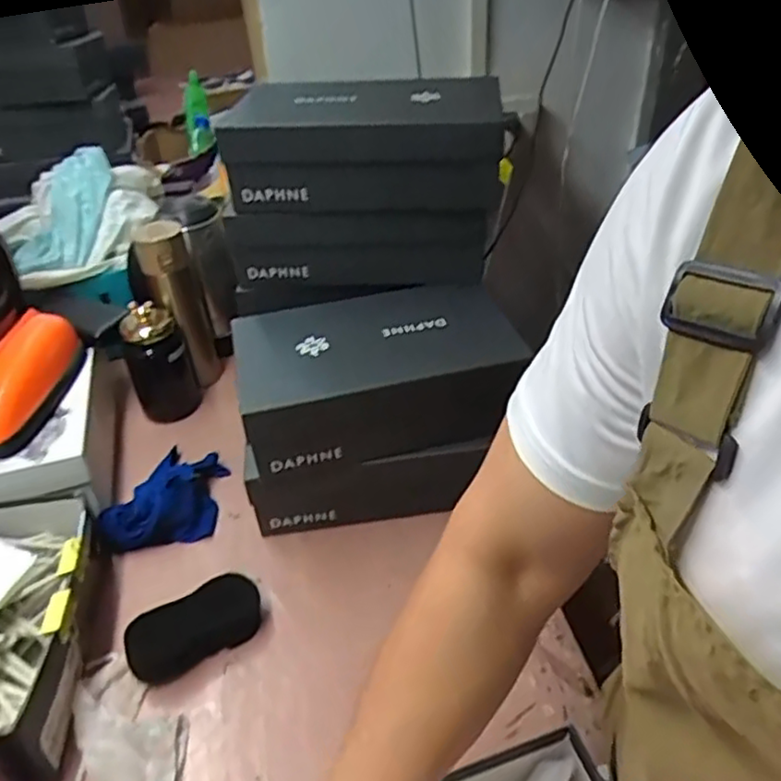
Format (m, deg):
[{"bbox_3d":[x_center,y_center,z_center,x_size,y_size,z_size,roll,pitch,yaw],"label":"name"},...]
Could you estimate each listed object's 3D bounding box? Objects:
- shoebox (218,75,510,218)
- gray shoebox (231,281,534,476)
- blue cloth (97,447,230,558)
[{"bbox_3d":[-0.028,-0.286,0.777,0.307,0.105,0.156,-3,38,0],"label":"shoebox"},{"bbox_3d":[-0.015,-0.020,0.740,0.289,0.095,0.188,-11,38,-10],"label":"gray shoebox"},{"bbox_3d":[-0.261,0.118,0.791,0.117,0.042,0.159,-3,38,0],"label":"blue cloth"}]

